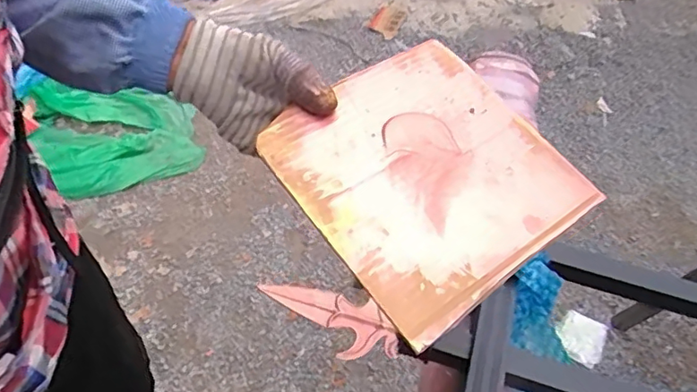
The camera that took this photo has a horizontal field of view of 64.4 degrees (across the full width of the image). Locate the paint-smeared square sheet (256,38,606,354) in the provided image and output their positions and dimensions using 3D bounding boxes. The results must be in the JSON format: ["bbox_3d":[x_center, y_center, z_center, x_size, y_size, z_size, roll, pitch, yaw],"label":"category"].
[{"bbox_3d":[0.052,-0.019,0.367,0.175,0.008,0.172,-32,67,-25],"label":"paint-smeared square sheet"}]

